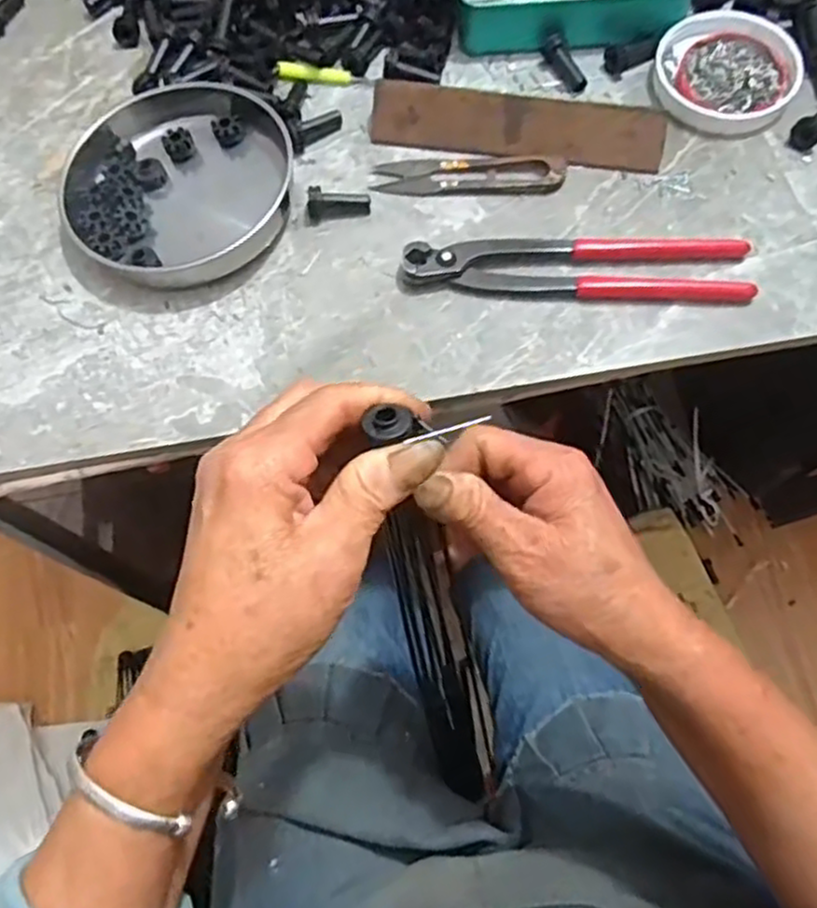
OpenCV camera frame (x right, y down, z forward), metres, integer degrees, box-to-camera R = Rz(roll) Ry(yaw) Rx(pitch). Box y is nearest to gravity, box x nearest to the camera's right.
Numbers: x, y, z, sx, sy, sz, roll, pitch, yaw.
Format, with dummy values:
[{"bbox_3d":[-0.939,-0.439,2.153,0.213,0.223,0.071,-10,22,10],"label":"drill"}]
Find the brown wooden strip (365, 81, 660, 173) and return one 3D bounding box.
[{"bbox_3d":[0.066,-0.204,0.457,0.180,0.036,0.005,9,28,7],"label":"brown wooden strip"}]

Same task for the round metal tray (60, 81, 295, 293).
[{"bbox_3d":[-0.142,-0.171,0.451,0.136,0.020,0.137,-1,68,2],"label":"round metal tray"}]

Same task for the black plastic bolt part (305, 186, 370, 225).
[{"bbox_3d":[-0.042,-0.152,0.447,0.037,0.016,0.012,-5,68,1],"label":"black plastic bolt part"}]

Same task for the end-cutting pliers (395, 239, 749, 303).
[{"bbox_3d":[0.096,-0.107,0.425,0.196,0.015,0.037,0,68,3],"label":"end-cutting pliers"}]

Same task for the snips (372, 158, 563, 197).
[{"bbox_3d":[0.038,-0.173,0.454,0.117,0.008,0.026,1,68,3],"label":"snips"}]

